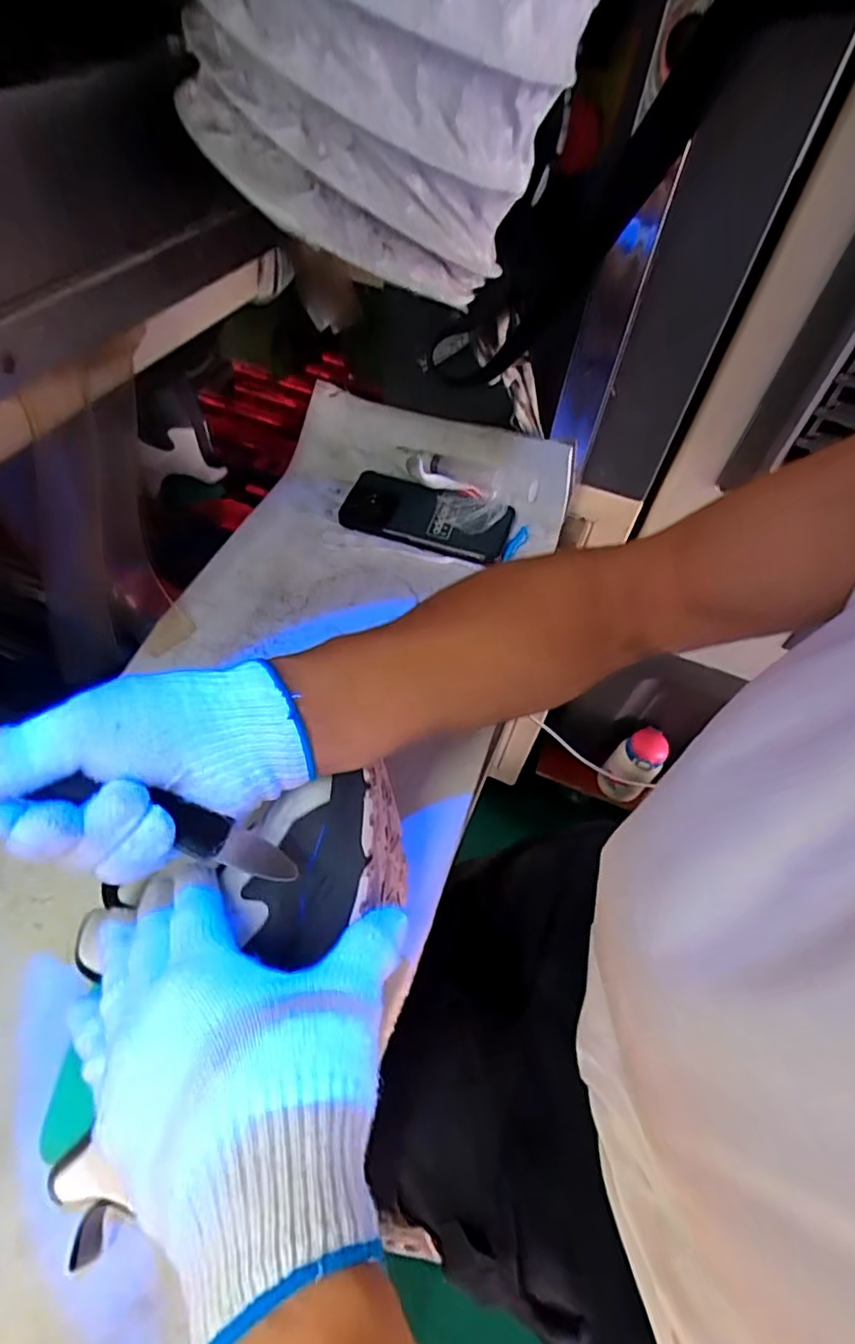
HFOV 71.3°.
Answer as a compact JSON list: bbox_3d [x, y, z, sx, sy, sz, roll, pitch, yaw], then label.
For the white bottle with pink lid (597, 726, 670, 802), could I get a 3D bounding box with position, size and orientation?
[{"bbox_3d":[0.369,0.171,1.073,0.089,0.170,0.067,39,60,21],"label":"white bottle with pink lid"}]

